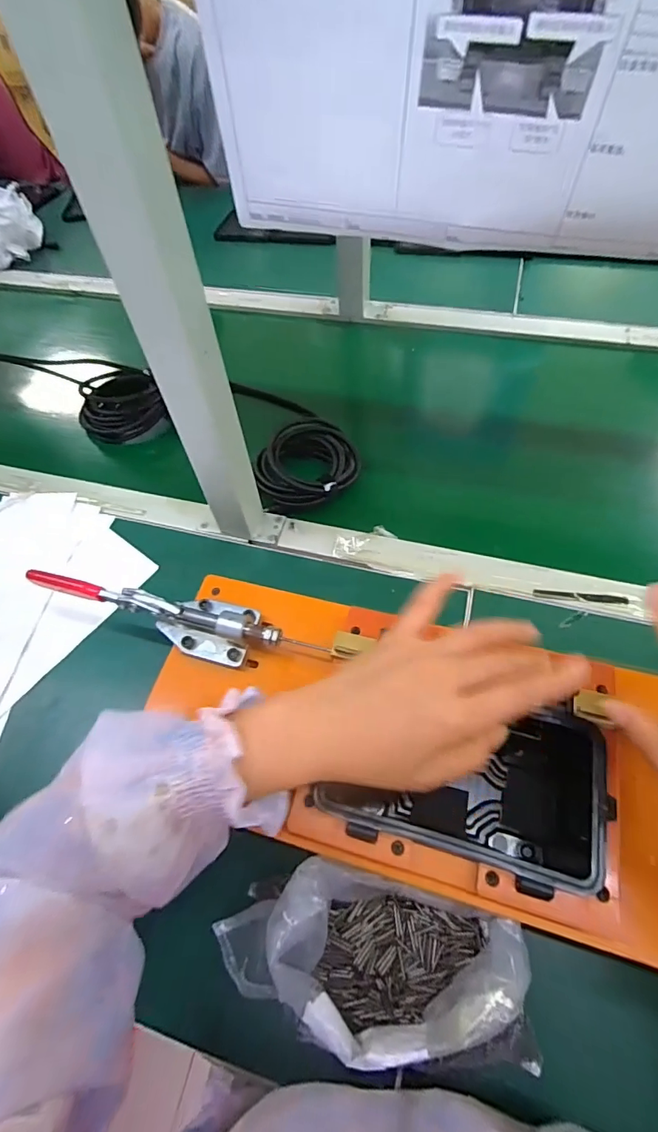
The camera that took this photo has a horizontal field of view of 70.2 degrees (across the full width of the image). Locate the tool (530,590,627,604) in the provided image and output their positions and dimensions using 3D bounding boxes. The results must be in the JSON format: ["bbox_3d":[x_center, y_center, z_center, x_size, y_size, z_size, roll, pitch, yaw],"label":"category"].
[{"bbox_3d":[0.250,0.031,0.468,0.086,0.006,0.008,6,61,8],"label":"tool"}]

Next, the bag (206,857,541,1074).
[{"bbox_3d":[0.033,0.265,0.315,0.210,0.060,0.091,10,61,12],"label":"bag"}]

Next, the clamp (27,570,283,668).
[{"bbox_3d":[-0.143,0.038,0.384,0.218,0.034,0.048,11,61,12],"label":"clamp"}]

